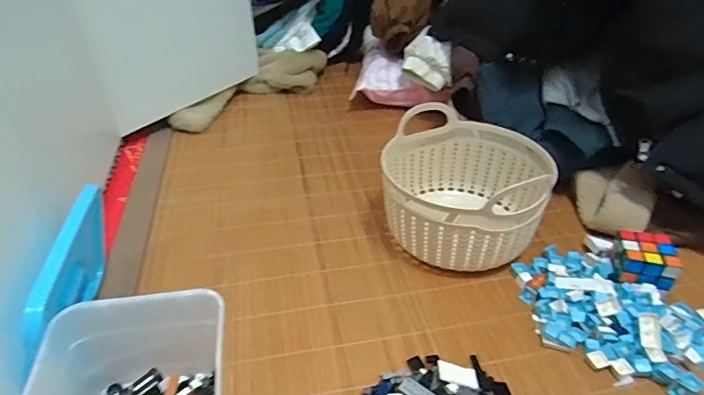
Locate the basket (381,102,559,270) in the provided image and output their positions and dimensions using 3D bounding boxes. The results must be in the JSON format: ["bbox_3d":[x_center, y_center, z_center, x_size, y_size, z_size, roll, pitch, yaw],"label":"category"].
[{"bbox_3d":[0.152,-0.010,0.654,0.210,0.135,0.227,10,39,14],"label":"basket"}]

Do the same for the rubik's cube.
[{"bbox_3d":[0.367,0.083,0.585,0.064,0.059,0.066,10,39,14],"label":"rubik's cube"}]

